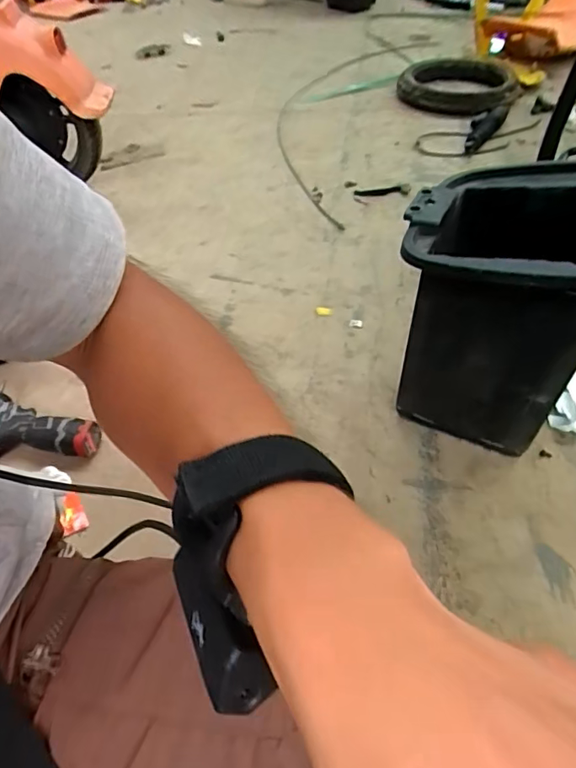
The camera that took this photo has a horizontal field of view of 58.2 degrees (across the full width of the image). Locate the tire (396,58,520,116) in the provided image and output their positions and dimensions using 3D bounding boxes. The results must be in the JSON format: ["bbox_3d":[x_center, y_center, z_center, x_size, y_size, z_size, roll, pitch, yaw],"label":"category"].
[{"bbox_3d":[0.489,-0.862,1.486,0.323,0.070,0.262,21,53,20],"label":"tire"}]

